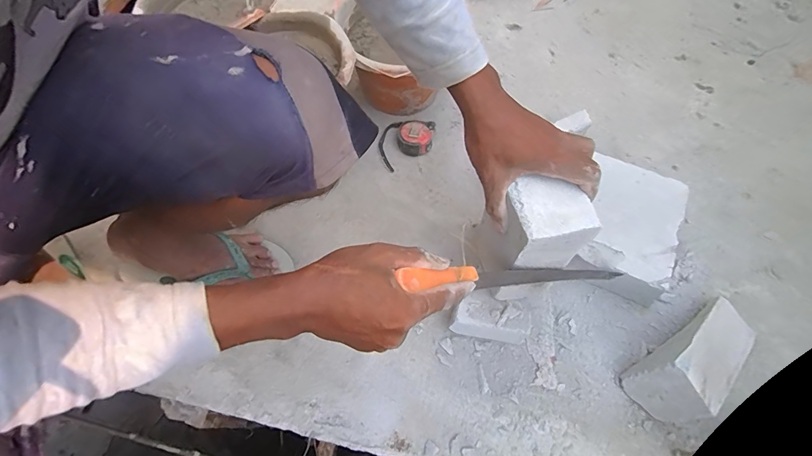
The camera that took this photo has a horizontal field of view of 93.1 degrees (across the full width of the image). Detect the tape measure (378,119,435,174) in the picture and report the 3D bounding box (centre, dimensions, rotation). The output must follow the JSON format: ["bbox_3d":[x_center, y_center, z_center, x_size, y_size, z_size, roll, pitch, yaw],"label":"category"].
[{"bbox_3d":[-0.004,-0.160,0.732,0.098,0.031,0.104,0,63,0],"label":"tape measure"}]

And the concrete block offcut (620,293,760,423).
[{"bbox_3d":[0.411,0.172,0.529,0.215,0.093,0.084,-31,67,-15],"label":"concrete block offcut"}]

